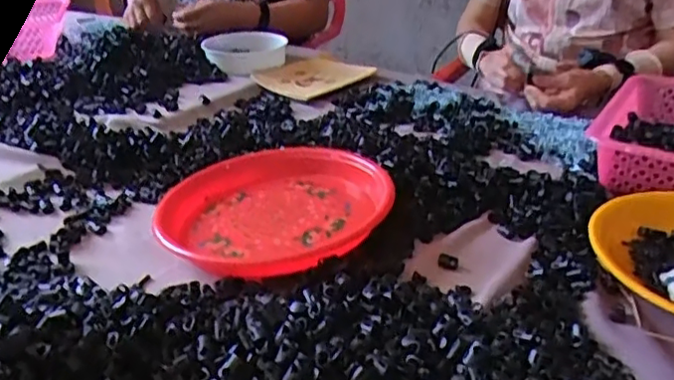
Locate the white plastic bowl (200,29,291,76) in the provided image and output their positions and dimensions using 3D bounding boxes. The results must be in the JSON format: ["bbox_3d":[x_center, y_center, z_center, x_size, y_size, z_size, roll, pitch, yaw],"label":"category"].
[{"bbox_3d":[-0.177,-0.269,1.185,0.145,0.051,0.117,-19,34,-31],"label":"white plastic bowl"}]

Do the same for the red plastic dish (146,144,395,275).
[{"bbox_3d":[-0.065,0.018,0.670,0.242,0.037,0.219,-24,37,-36],"label":"red plastic dish"}]

